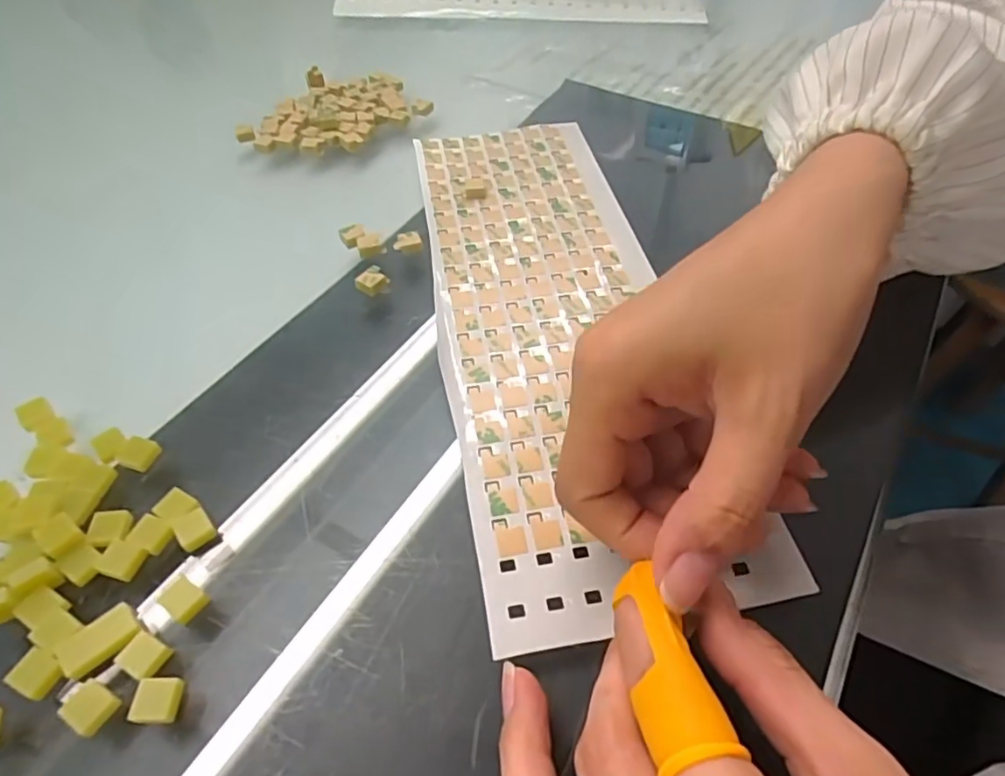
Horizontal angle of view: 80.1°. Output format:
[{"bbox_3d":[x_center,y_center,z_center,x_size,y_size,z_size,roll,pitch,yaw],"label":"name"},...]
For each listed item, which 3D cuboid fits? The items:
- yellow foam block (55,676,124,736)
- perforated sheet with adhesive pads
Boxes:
[{"bbox_3d":[-0.112,0.087,0.163,0.012,0.005,0.011,22,55,18],"label":"yellow foam block"},{"bbox_3d":[0.021,-0.039,0.265,0.100,0.005,0.281,-9,51,-6],"label":"perforated sheet with adhesive pads"}]

